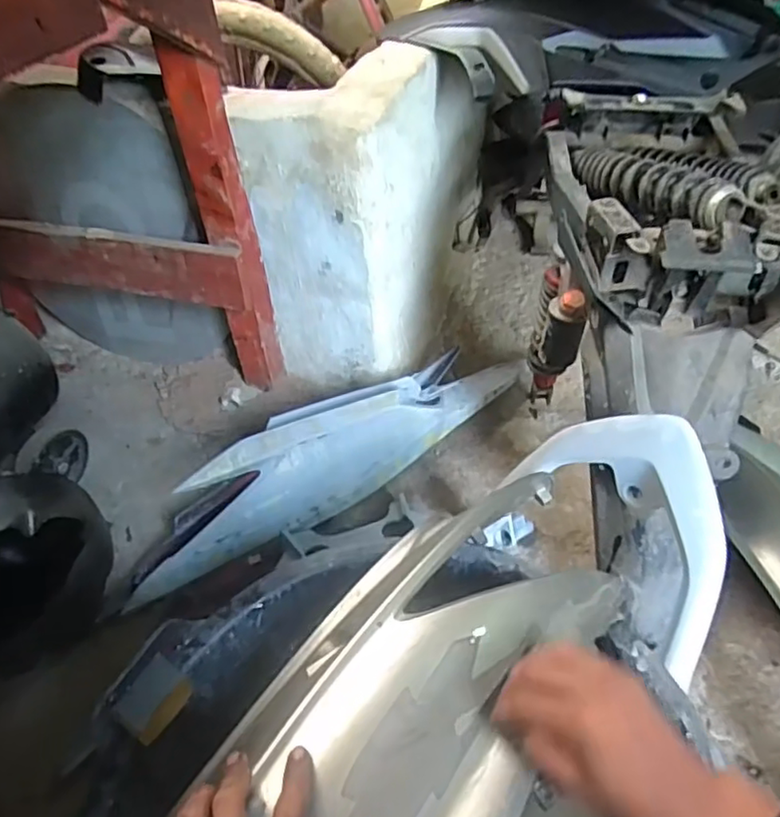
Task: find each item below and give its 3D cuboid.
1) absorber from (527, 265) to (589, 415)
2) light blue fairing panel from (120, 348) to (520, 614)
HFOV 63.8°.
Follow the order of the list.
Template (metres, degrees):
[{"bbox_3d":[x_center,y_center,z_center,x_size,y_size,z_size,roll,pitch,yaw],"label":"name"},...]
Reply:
[{"bbox_3d":[0.238,-0.092,0.926,0.050,0.301,0.111,3,67,5],"label":"absorber"},{"bbox_3d":[-0.074,0.049,0.899,0.661,0.134,0.124,-29,50,-24],"label":"light blue fairing panel"}]

